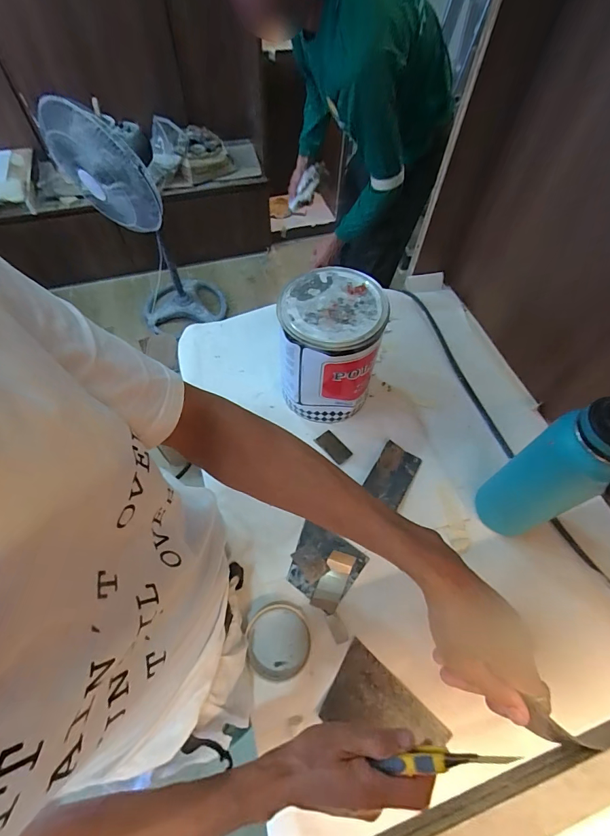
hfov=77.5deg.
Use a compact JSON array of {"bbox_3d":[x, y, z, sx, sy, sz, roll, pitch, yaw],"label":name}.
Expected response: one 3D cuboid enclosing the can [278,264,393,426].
[{"bbox_3d":[0.038,-0.109,0.627,0.146,0.200,0.146,1,59,-2],"label":"can"}]

